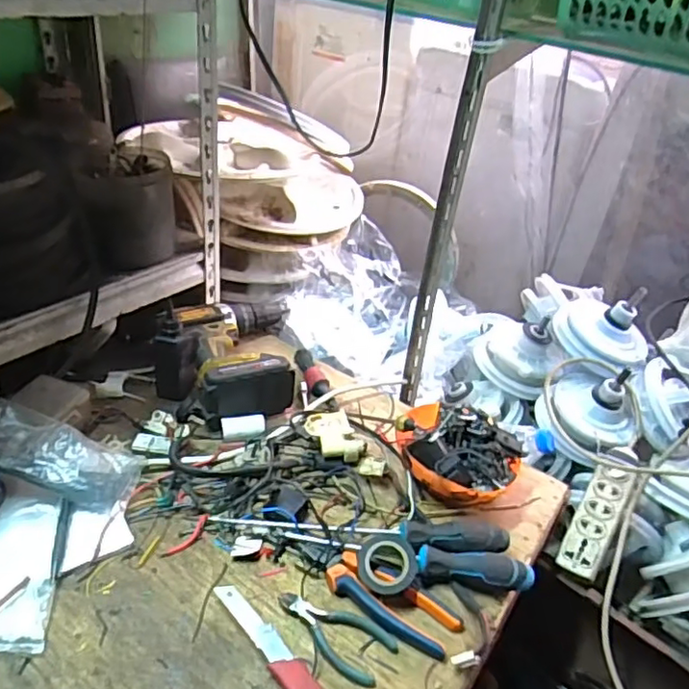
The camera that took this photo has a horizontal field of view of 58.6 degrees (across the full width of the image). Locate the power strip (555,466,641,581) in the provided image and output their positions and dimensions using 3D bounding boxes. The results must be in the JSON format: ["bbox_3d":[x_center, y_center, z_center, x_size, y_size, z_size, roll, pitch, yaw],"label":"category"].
[{"bbox_3d":[0.308,0.214,0.746,0.051,0.023,0.149,25,62,24],"label":"power strip"}]

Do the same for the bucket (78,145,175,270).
[{"bbox_3d":[-0.307,-0.193,0.887,0.120,0.127,0.148,-6,37,-18],"label":"bucket"}]

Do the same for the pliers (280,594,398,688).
[{"bbox_3d":[-0.012,0.265,0.565,0.112,0.009,0.049,23,37,21],"label":"pliers"}]

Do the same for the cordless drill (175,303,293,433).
[{"bbox_3d":[-0.139,0.010,0.845,0.163,0.068,0.234,-6,37,-18],"label":"cordless drill"}]

